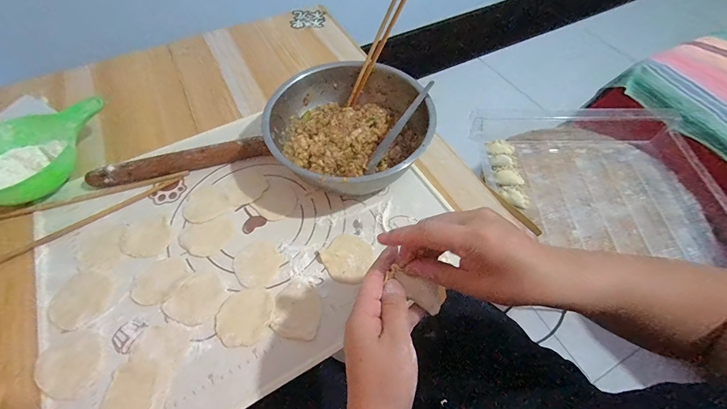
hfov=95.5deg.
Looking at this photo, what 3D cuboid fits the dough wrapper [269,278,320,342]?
[{"bbox_3d":[-0.077,0.122,0.386,0.051,0.004,0.064,5,61,-4],"label":"dough wrapper"}]

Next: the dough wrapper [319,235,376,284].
[{"bbox_3d":[-0.019,0.067,0.418,0.060,0.005,0.062,0,56,0],"label":"dough wrapper"}]

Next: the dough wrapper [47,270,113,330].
[{"bbox_3d":[-0.335,0.111,0.390,0.070,0.004,0.065,0,56,0],"label":"dough wrapper"}]

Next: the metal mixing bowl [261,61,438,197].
[{"bbox_3d":[-0.024,-0.100,0.479,0.223,0.083,0.212,0,56,0],"label":"metal mixing bowl"}]

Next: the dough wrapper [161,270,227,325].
[{"bbox_3d":[-0.196,0.110,0.390,0.057,0.004,0.063,29,61,18],"label":"dough wrapper"}]

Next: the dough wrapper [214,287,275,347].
[{"bbox_3d":[-0.137,0.127,0.379,0.063,0.004,0.062,-2,56,-1],"label":"dough wrapper"}]

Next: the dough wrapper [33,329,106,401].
[{"bbox_3d":[-0.313,0.167,0.353,0.071,0.004,0.062,15,58,10],"label":"dough wrapper"}]

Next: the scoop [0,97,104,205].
[{"bbox_3d":[-0.463,-0.077,0.477,0.107,0.060,0.197,30,62,19],"label":"scoop"}]

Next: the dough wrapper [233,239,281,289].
[{"bbox_3d":[-0.133,0.073,0.414,0.055,0.004,0.062,-21,59,-13],"label":"dough wrapper"}]

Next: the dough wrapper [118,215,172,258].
[{"bbox_3d":[-0.281,0.040,0.426,0.062,0.004,0.058,0,56,0],"label":"dough wrapper"}]

